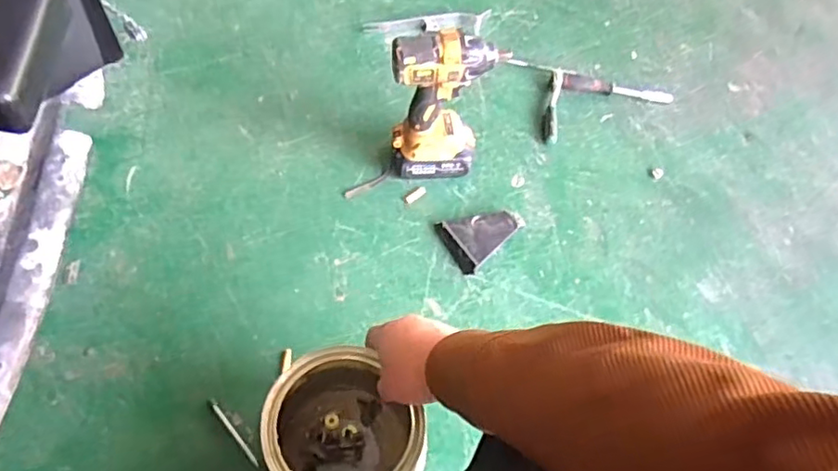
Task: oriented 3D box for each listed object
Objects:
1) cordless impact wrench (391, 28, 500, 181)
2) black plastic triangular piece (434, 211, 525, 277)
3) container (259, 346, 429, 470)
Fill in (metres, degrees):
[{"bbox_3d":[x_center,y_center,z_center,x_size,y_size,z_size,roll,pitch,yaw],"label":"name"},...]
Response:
[{"bbox_3d":[0.030,-0.170,0.854,0.139,0.241,0.060,-3,61,-6],"label":"cordless impact wrench"},{"bbox_3d":[0.098,-0.004,0.907,0.123,0.025,0.082,-26,65,-17],"label":"black plastic triangular piece"},{"bbox_3d":[-0.088,0.224,0.683,0.169,0.162,0.146,39,65,17],"label":"container"}]

